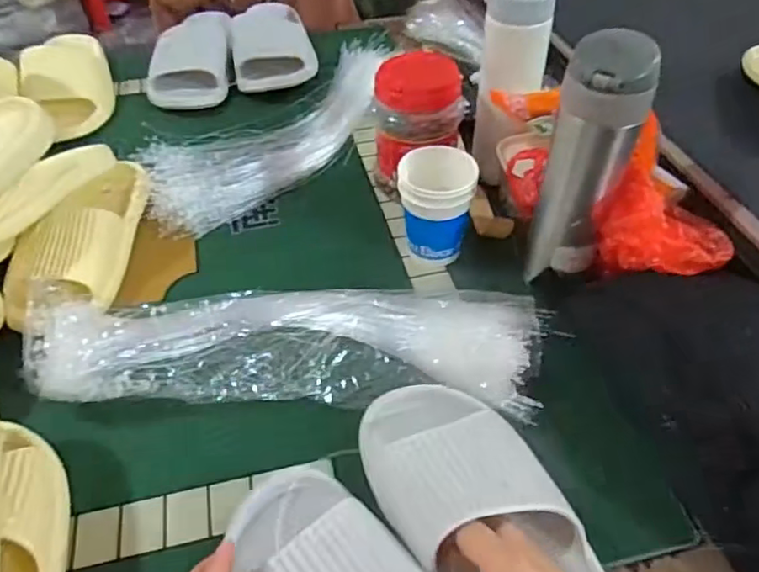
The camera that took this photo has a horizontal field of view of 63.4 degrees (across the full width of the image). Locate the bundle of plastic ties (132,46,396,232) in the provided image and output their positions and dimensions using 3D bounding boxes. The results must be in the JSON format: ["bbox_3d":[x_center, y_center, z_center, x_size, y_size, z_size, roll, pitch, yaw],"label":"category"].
[{"bbox_3d":[-0.114,-0.205,0.772,0.175,0.029,0.426,35,57,30],"label":"bundle of plastic ties"}]

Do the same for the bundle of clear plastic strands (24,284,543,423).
[{"bbox_3d":[-0.074,0.039,0.494,0.395,0.052,0.121,1,46,3],"label":"bundle of clear plastic strands"}]

